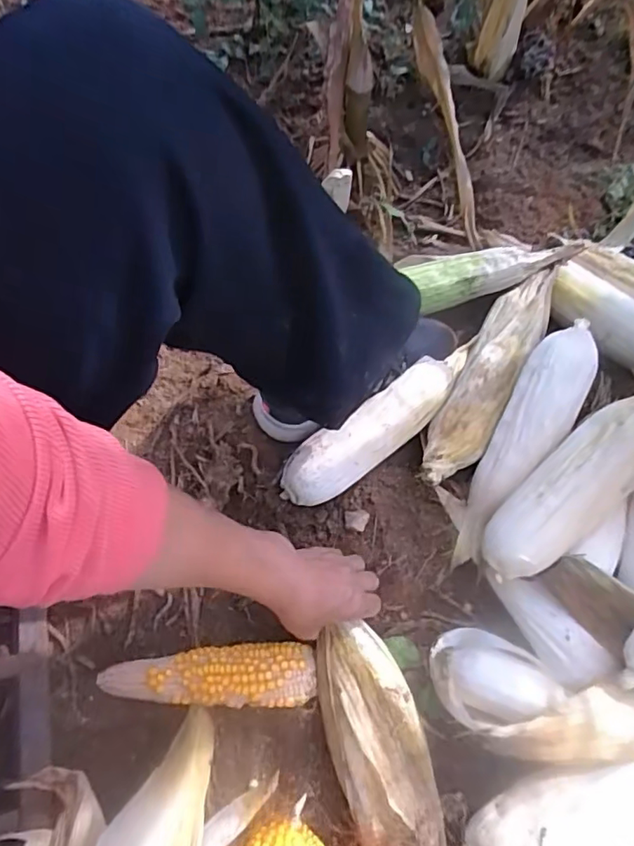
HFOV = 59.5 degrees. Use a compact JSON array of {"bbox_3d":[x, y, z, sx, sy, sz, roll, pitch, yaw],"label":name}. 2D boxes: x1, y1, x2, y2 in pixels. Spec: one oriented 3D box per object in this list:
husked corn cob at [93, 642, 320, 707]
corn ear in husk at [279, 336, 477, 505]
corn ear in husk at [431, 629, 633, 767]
[{"bbox_3d":[-0.104,0.245,0.540,0.201,0.047,0.054,0,68,-1],"label":"husked corn cob"},{"bbox_3d":[0.075,0.002,0.607,0.259,0.066,0.059,-33,72,-14],"label":"corn ear in husk"},{"bbox_3d":[0.229,0.262,0.511,0.248,0.071,0.101,7,67,19],"label":"corn ear in husk"}]

